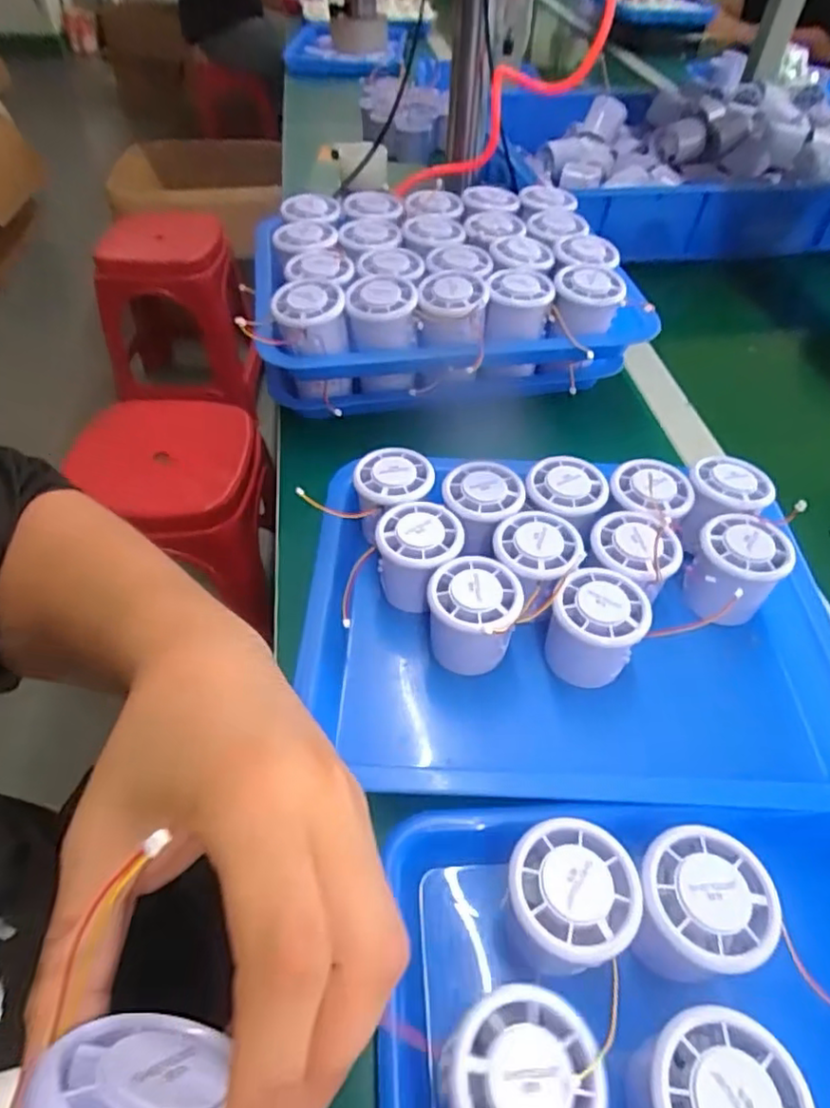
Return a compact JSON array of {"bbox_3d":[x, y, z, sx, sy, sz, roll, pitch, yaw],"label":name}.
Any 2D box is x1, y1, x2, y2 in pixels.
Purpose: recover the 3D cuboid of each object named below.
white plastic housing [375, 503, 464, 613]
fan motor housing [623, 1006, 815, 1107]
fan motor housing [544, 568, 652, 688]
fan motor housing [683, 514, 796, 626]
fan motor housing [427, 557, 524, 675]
[{"bbox_3d":[0.002,0.003,0.432,0.056,0.054,0.058,6,48,3],"label":"white plastic housing"},{"bbox_3d":[0.115,0.212,0.247,0.056,0.047,0.055,1,48,-1],"label":"fan motor housing"},{"bbox_3d":[0.112,0.047,0.397,0.053,0.058,0.054,1,48,-1],"label":"fan motor housing"},{"bbox_3d":[0.211,0.012,0.426,0.056,0.054,0.063,29,54,22],"label":"fan motor housing"},{"bbox_3d":[0.037,0.041,0.403,0.053,0.057,0.054,1,48,-1],"label":"fan motor housing"}]

